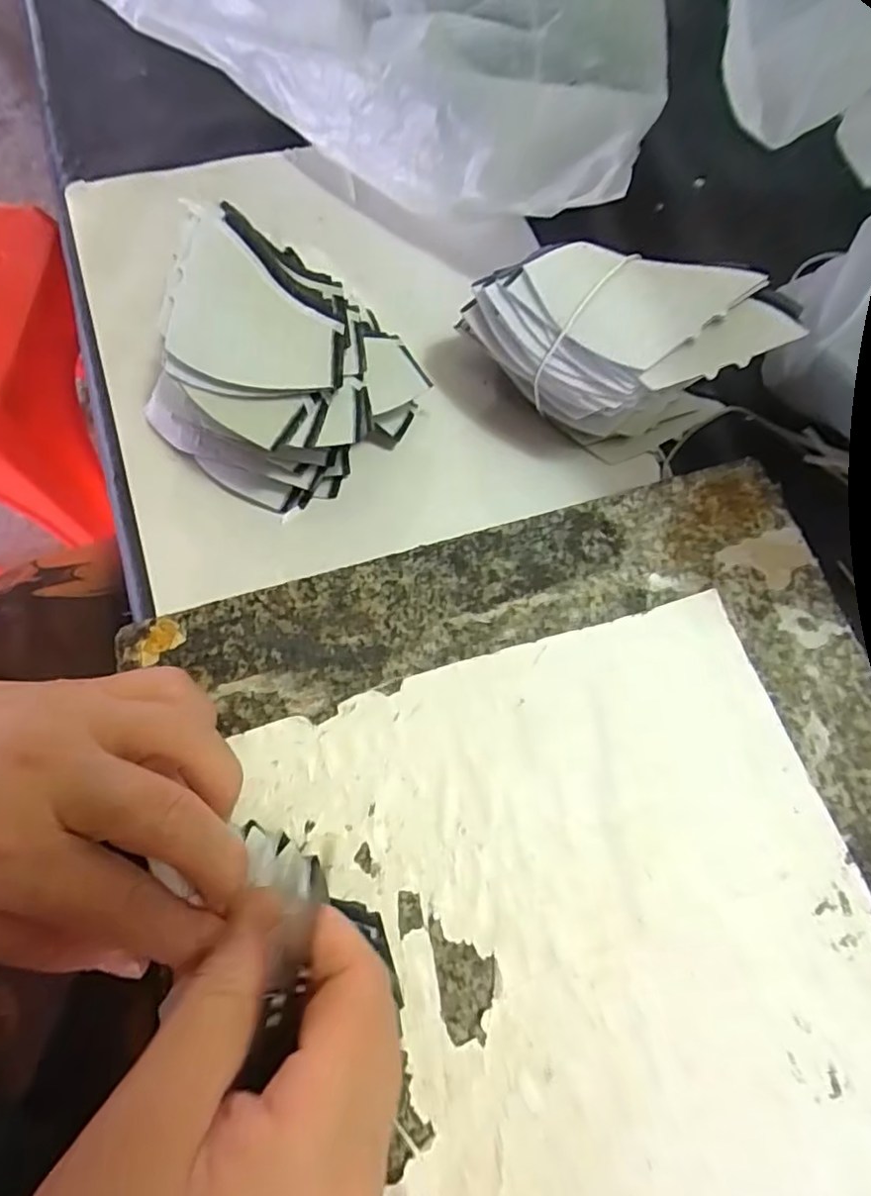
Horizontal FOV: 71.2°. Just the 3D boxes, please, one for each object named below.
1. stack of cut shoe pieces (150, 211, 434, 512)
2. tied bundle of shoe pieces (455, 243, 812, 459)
[{"bbox_3d":[-0.077,-0.108,0.287,0.116,0.070,0.104,34,74,10],"label":"stack of cut shoe pieces"},{"bbox_3d":[0.078,-0.110,0.285,0.135,0.083,0.059,14,72,4],"label":"tied bundle of shoe pieces"}]

